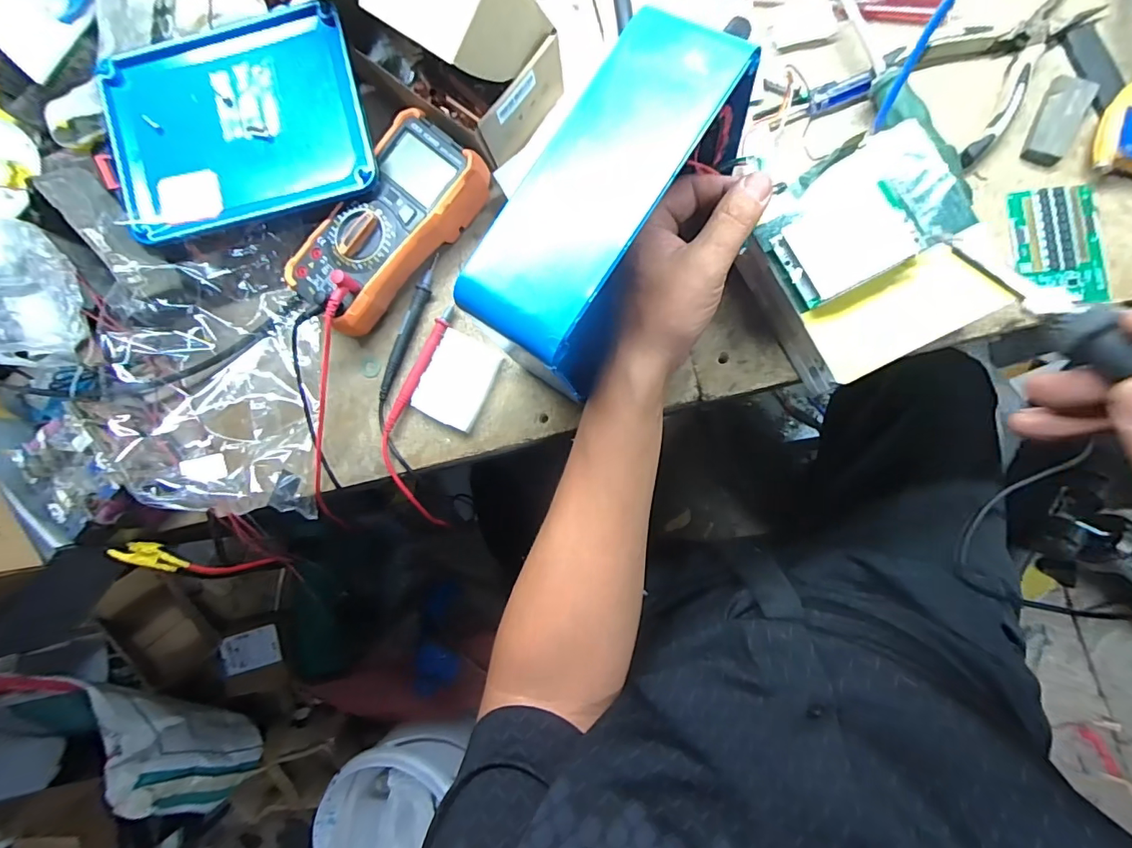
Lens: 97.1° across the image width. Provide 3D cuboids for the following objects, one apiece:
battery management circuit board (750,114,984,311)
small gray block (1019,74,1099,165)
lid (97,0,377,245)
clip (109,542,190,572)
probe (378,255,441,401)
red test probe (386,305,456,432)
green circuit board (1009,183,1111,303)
[{"bbox_3d":[0.183,-0.131,0.311,0.118,0.015,0.083,-32,81,5],"label":"battery management circuit board"},{"bbox_3d":[0.350,-0.215,0.355,0.026,0.008,0.061,23,89,10],"label":"small gray block"},{"bbox_3d":[-0.258,-0.233,0.397,0.202,0.037,0.154,-13,84,8],"label":"lid"},{"bbox_3d":[-0.347,0.111,0.420,0.013,0.056,0.024,-50,47,2],"label":"clip"},{"bbox_3d":[-0.132,-0.080,0.414,0.013,0.007,0.123,22,89,10],"label":"probe"},{"bbox_3d":[-0.120,-0.045,0.409,0.015,0.011,0.113,26,90,10],"label":"red test probe"},{"bbox_3d":[0.346,-0.126,0.351,0.054,0.005,0.082,-3,85,9],"label":"green circuit board"}]

